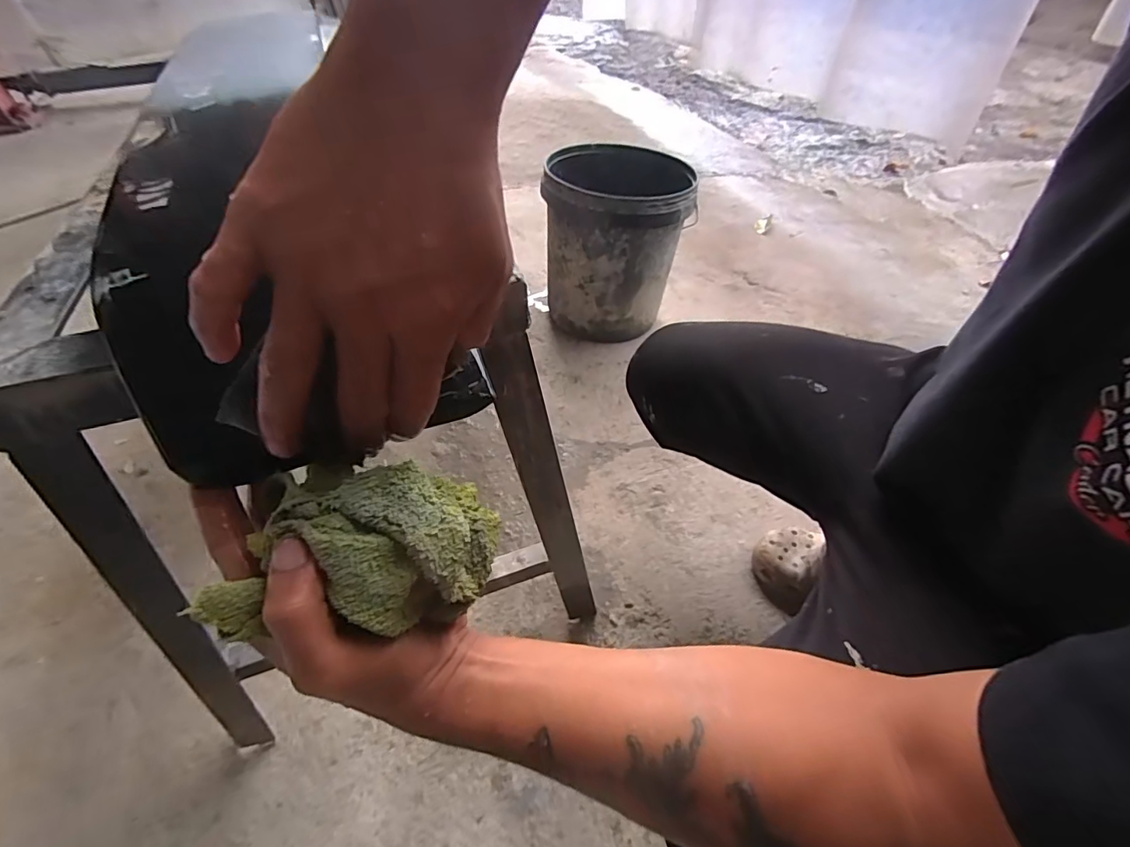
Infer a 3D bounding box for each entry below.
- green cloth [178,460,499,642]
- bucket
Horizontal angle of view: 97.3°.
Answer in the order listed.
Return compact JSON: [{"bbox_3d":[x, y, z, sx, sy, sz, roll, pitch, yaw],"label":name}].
[{"bbox_3d":[-0.087,0.055,0.225,0.102,0.066,0.075,-2,46,-4],"label":"green cloth"},{"bbox_3d":[0.103,-0.368,1.059,0.266,0.313,0.275,9,45,3],"label":"bucket"}]

